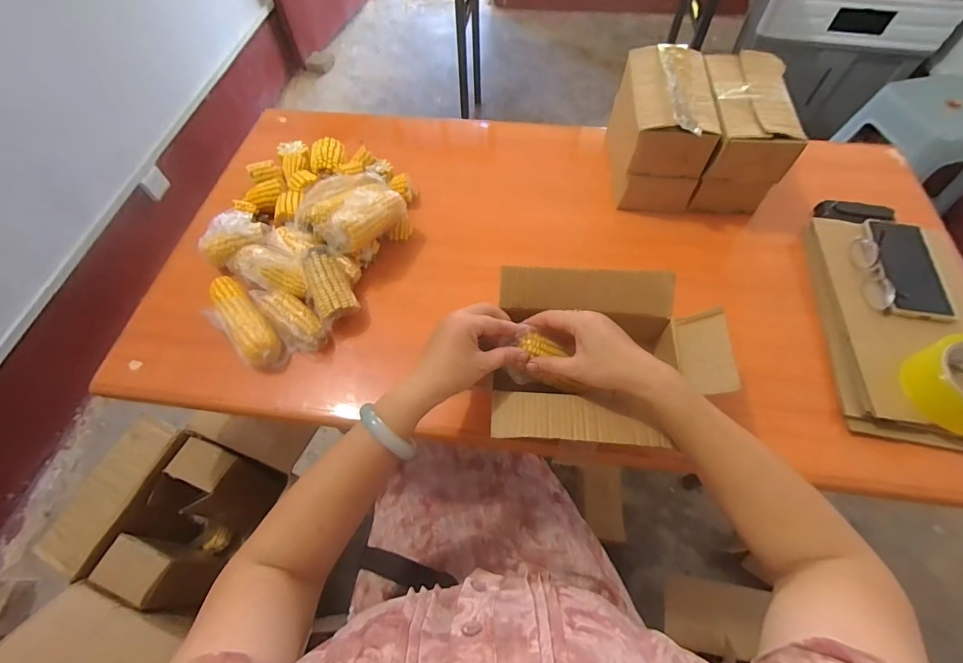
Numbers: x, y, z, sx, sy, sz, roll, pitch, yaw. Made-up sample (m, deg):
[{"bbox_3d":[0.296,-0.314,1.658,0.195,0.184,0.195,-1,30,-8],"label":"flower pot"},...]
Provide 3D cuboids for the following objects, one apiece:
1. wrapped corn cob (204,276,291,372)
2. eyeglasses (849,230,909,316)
[{"bbox_3d":[-0.328,-0.011,0.587,0.056,0.051,0.160,-37,66,-18],"label":"wrapped corn cob"},{"bbox_3d":[0.546,-0.084,0.587,0.043,0.025,0.132,7,61,5],"label":"eyeglasses"}]

